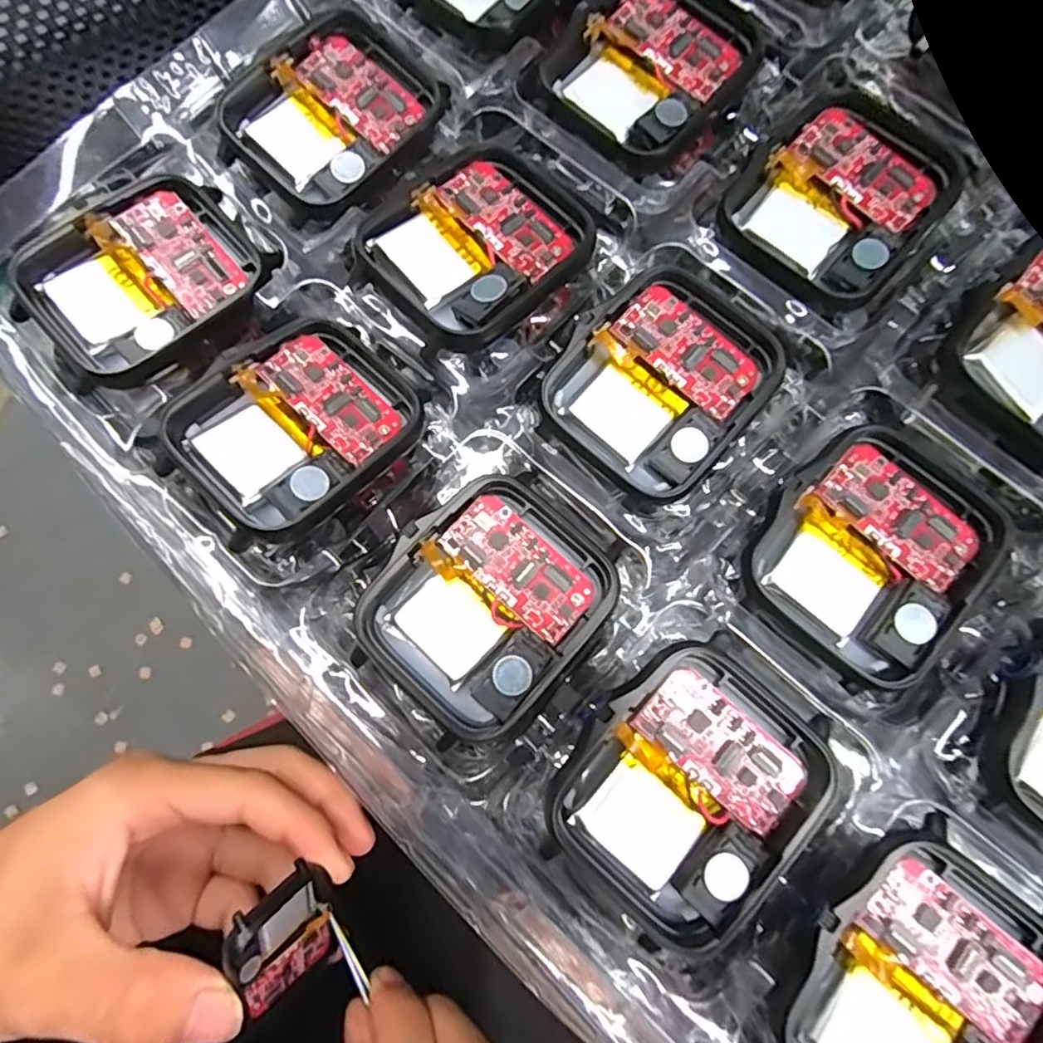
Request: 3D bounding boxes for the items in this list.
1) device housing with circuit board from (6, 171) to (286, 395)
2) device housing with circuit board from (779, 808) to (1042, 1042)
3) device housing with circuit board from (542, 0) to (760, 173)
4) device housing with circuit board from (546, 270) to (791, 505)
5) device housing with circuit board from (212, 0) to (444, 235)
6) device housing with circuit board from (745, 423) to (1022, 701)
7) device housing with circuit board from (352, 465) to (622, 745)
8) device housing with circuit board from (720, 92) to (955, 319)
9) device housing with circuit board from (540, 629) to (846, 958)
[{"bbox_3d":[-0.079,-0.051,0.127,0.046,0.006,0.039,-39,81,-8],"label":"device housing with circuit board"},{"bbox_3d":[0.064,0.075,0.095,0.038,0.007,0.045,40,81,8],"label":"device housing with circuit board"},{"bbox_3d":[0.029,-0.102,0.136,0.037,0.006,0.044,41,81,8],"label":"device housing with circuit board"},{"bbox_3d":[0.029,-0.029,0.124,0.037,0.008,0.043,43,81,8],"label":"device housing with circuit board"},{"bbox_3d":[-0.042,-0.092,0.135,0.038,0.006,0.047,43,81,8],"label":"device housing with circuit board"},{"bbox_3d":[0.066,0.006,0.113,0.038,0.006,0.042,39,81,8],"label":"device housing with circuit board"},{"bbox_3d":[-0.006,0.016,0.114,0.037,0.007,0.046,42,81,8],"label":"device housing with circuit board"},{"bbox_3d":[0.067,-0.068,0.128,0.036,0.005,0.043,43,81,8],"label":"device housing with circuit board"},{"bbox_3d":[0.029,0.046,0.103,0.039,0.006,0.045,40,81,8],"label":"device housing with circuit board"}]

